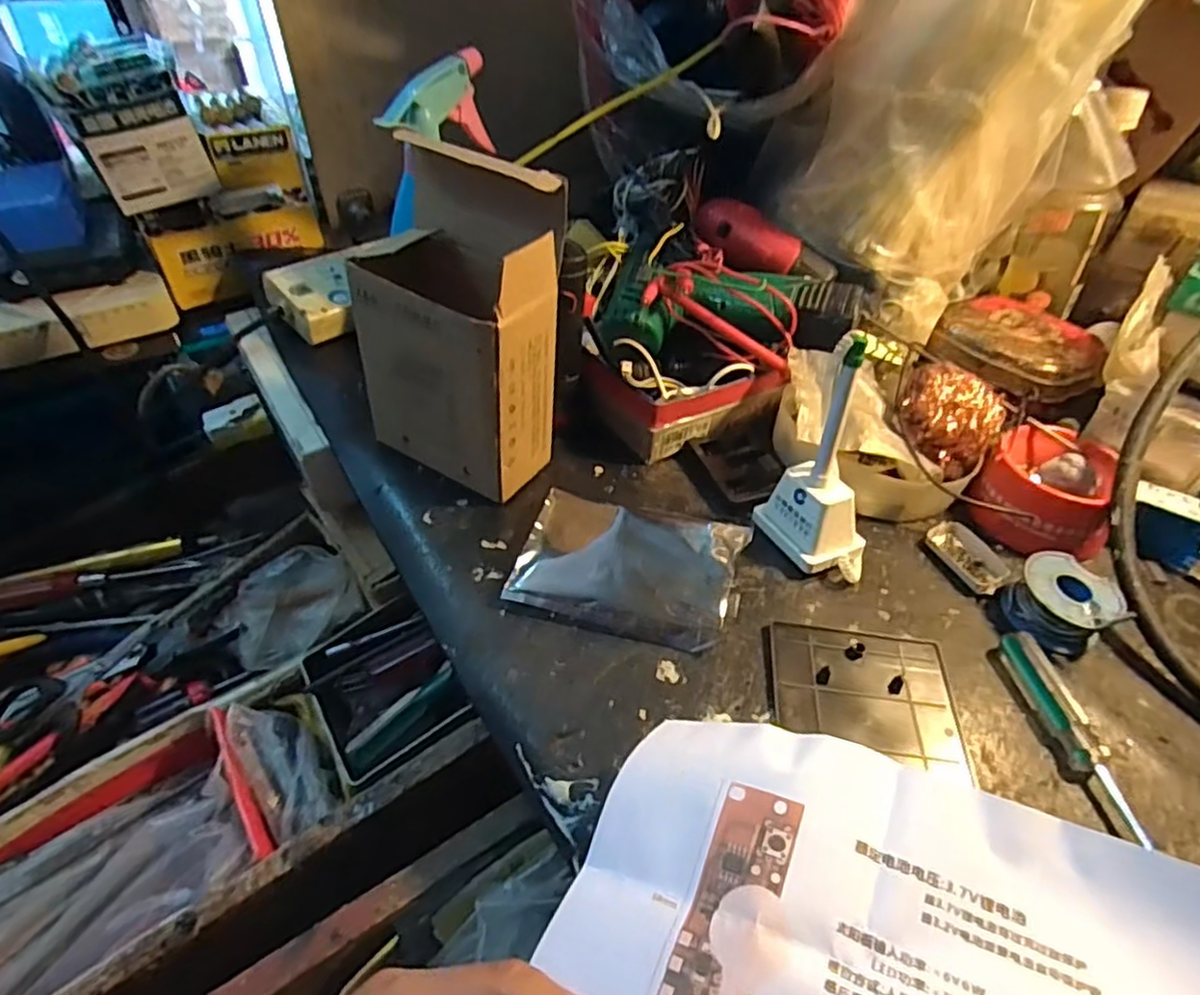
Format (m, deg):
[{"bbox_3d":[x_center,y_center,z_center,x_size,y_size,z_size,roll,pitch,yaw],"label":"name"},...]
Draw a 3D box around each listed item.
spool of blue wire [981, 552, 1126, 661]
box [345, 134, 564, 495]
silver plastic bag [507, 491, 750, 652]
[{"bbox_3d":[0.263,0.063,0.390,0.053,0.030,0.050,1,46,-1],"label":"spool of blue wire"},{"bbox_3d":[-0.085,-0.097,0.411,0.112,0.187,0.072,26,50,21],"label":"box"},{"bbox_3d":[0.016,0.040,0.399,0.123,0.015,0.083,13,46,10],"label":"silver plastic bag"}]

